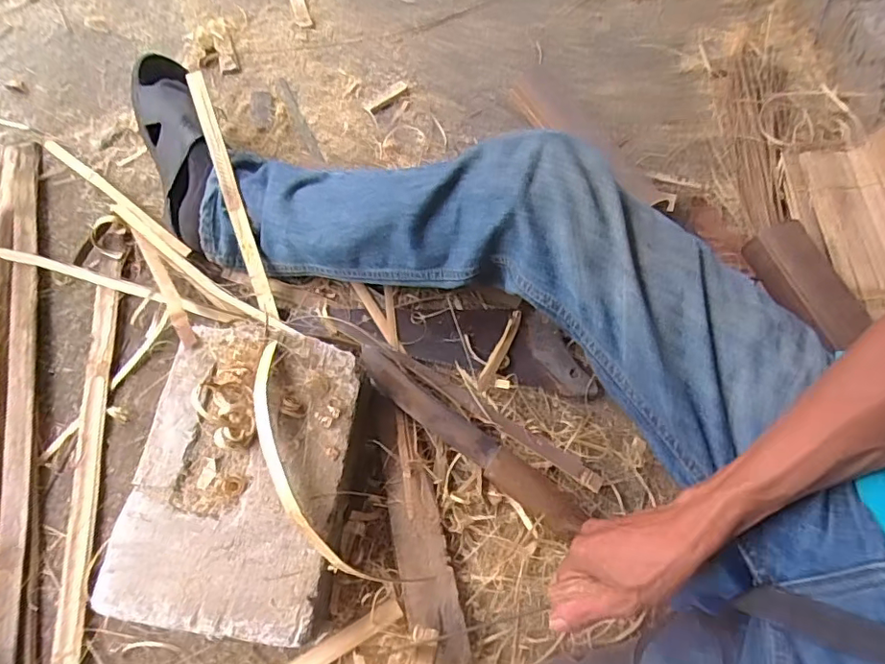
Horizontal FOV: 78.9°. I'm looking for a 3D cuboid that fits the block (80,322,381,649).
[{"bbox_3d":[-0.188,0.145,0.546,0.212,0.097,0.280,8,66,2],"label":"block"}]

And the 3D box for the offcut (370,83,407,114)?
[{"bbox_3d":[-0.082,-0.361,0.828,0.077,0.012,0.015,-41,74,-18],"label":"offcut"}]

